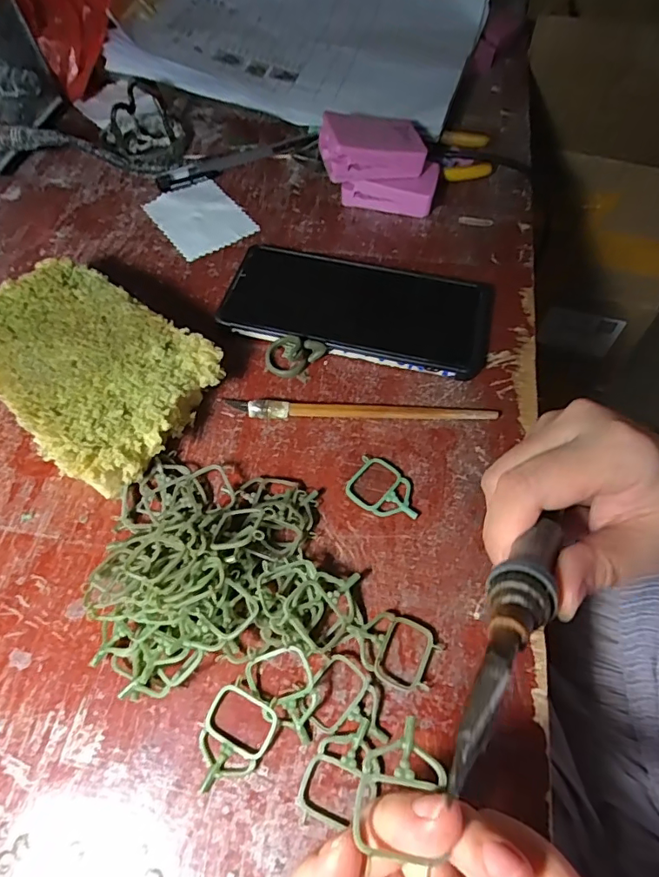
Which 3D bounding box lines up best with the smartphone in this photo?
[{"bbox_3d":[0.020,-0.089,0.333,0.167,0.013,0.087,13,59,7],"label":"smartphone"}]

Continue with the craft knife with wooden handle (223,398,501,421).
[{"bbox_3d":[0.019,-0.016,0.290,0.153,0.010,0.015,3,59,1],"label":"craft knife with wooden handle"}]

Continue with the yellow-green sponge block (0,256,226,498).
[{"bbox_3d":[-0.134,-0.037,0.282,0.140,0.043,0.102,32,63,17],"label":"yellow-green sponge block"}]

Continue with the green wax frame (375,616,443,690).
[{"bbox_3d":[0.035,0.095,0.225,0.025,0.006,0.030,23,61,13],"label":"green wax frame"}]

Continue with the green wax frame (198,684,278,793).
[{"bbox_3d":[-0.039,0.123,0.206,0.028,0.007,0.037,19,60,11],"label":"green wax frame"}]

